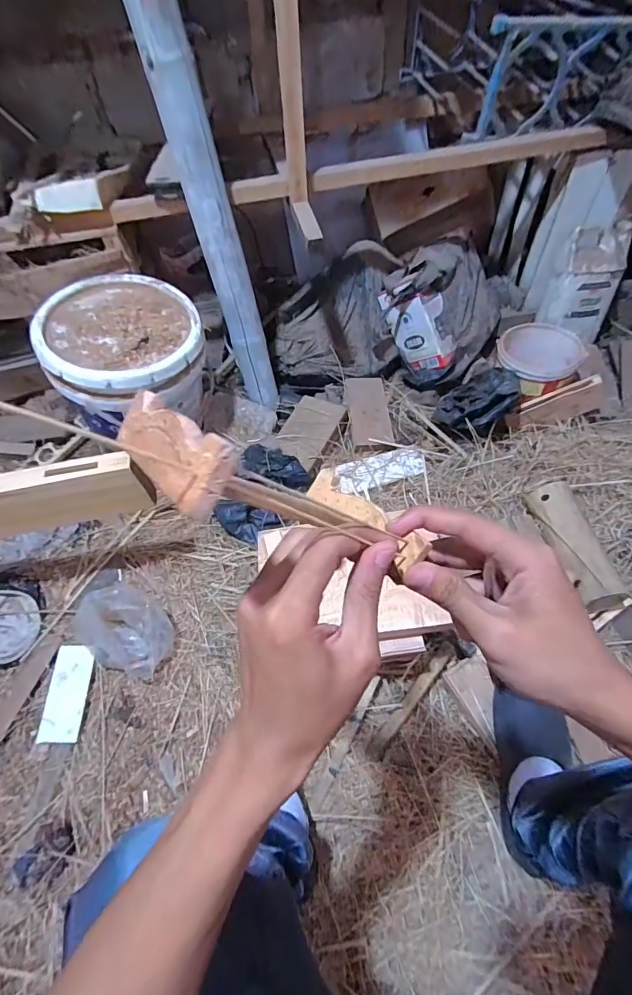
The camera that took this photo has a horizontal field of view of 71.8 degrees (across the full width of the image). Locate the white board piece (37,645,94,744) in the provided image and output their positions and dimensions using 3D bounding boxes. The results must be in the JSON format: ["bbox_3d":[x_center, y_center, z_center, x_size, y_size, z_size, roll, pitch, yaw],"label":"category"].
[{"bbox_3d":[-0.447,0.349,0.782,0.066,0.012,0.158,1,62,-6],"label":"white board piece"}]

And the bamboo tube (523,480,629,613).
[{"bbox_3d":[0.477,0.079,0.807,0.089,0.061,0.244,-13,55,-4],"label":"bamboo tube"}]

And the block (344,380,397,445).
[{"bbox_3d":[0.136,-0.220,1.118,0.097,0.019,0.203,-9,65,6],"label":"block"}]

